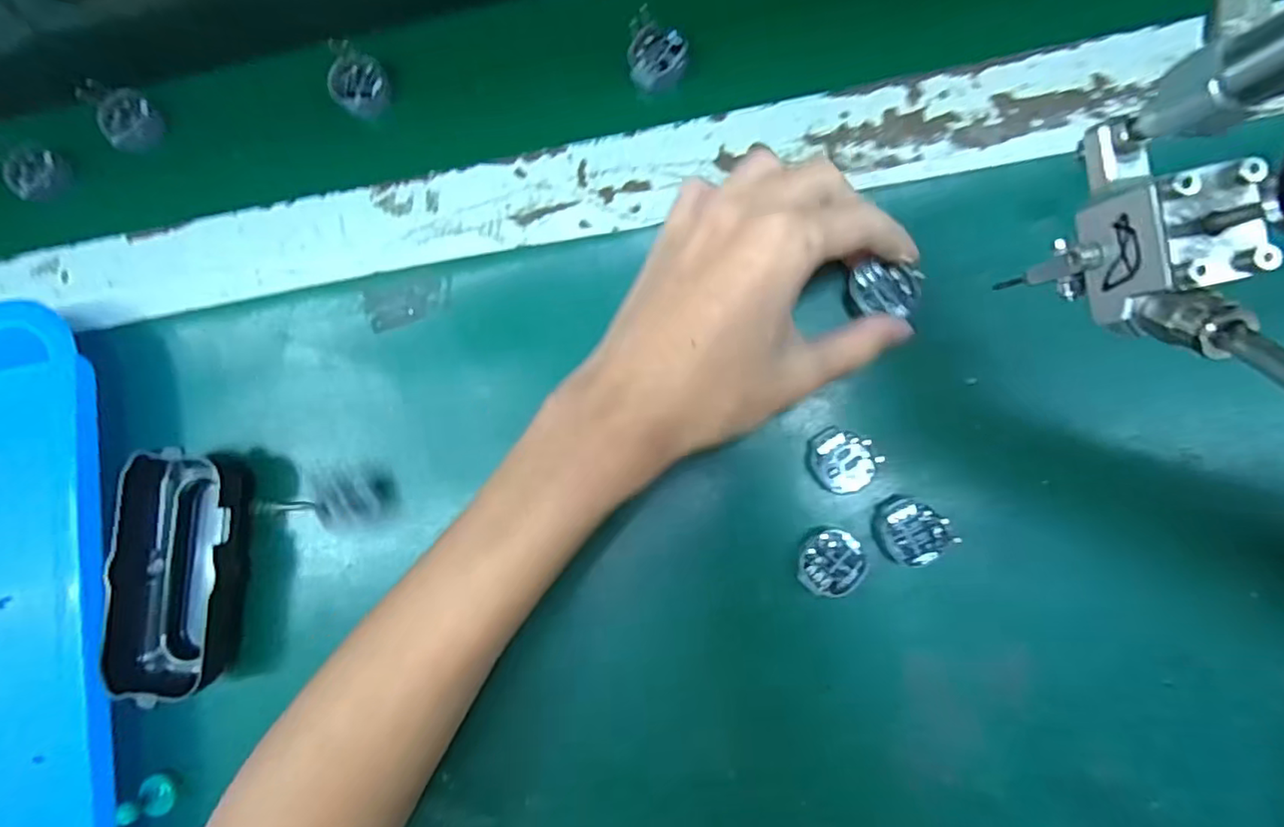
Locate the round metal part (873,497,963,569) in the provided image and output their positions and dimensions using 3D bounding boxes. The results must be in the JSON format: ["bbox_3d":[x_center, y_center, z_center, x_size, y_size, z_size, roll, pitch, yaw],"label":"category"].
[{"bbox_3d":[0.113,0.050,0.253,0.030,0.016,0.025,37,92,8],"label":"round metal part"}]

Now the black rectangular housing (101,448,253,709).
[{"bbox_3d":[-0.218,0.075,0.284,0.054,0.029,0.109,-1,86,8],"label":"black rectangular housing"}]

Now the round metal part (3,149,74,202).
[{"bbox_3d":[-0.339,-0.133,0.335,0.016,0.023,0.029,26,90,9],"label":"round metal part"}]

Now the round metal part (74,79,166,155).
[{"bbox_3d":[-0.283,-0.161,0.326,0.016,0.033,0.031,29,91,9],"label":"round metal part"}]

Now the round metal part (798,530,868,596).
[{"bbox_3d":[0.080,0.063,0.255,0.025,0.013,0.026,-1,86,8],"label":"round metal part"}]

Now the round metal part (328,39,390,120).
[{"bbox_3d":[-0.147,-0.173,0.311,0.028,0.007,0.033,4,99,-15],"label":"round metal part"}]

